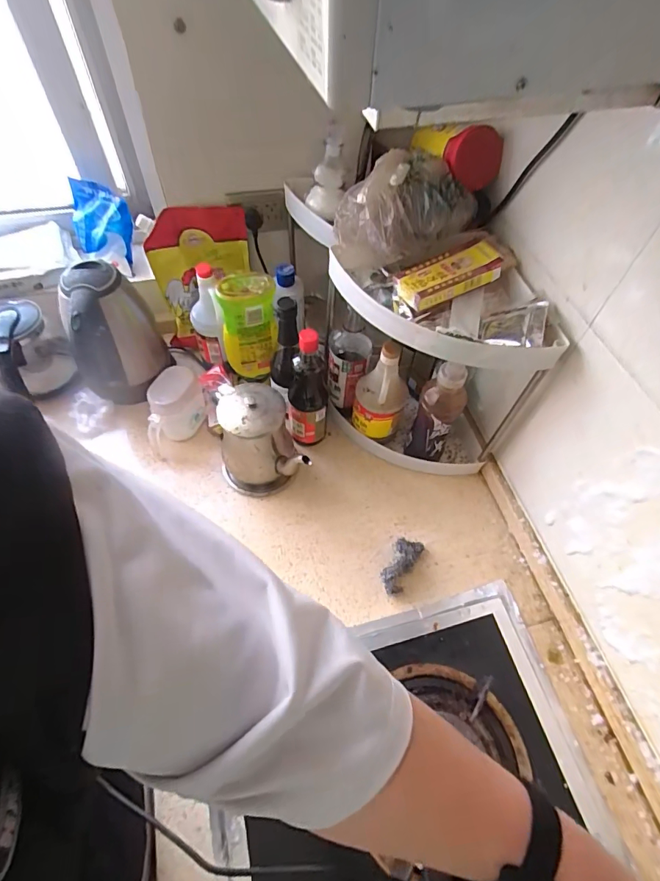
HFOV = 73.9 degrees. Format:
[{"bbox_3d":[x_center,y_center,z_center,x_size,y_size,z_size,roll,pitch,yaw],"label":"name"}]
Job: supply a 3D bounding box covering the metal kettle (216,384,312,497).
[{"bbox_3d":[-0.111,-0.002,0.710,0.152,0.166,0.124,3,56,-1],"label":"metal kettle"}]

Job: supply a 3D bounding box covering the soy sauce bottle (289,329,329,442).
[{"bbox_3d":[-0.035,-0.067,0.713,0.061,0.247,0.054,-3,56,-5],"label":"soy sauce bottle"}]

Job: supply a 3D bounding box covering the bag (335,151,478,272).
[{"bbox_3d":[0.097,-0.302,0.594,0.179,0.108,0.111,14,57,7],"label":"bag"}]

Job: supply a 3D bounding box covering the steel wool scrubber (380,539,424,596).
[{"bbox_3d":[0.110,0.187,0.670,0.041,0.043,0.095,28,59,15],"label":"steel wool scrubber"}]

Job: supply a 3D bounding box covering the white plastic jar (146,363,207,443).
[{"bbox_3d":[-0.270,-0.062,0.768,0.094,0.107,0.077,-22,60,-16],"label":"white plastic jar"}]

